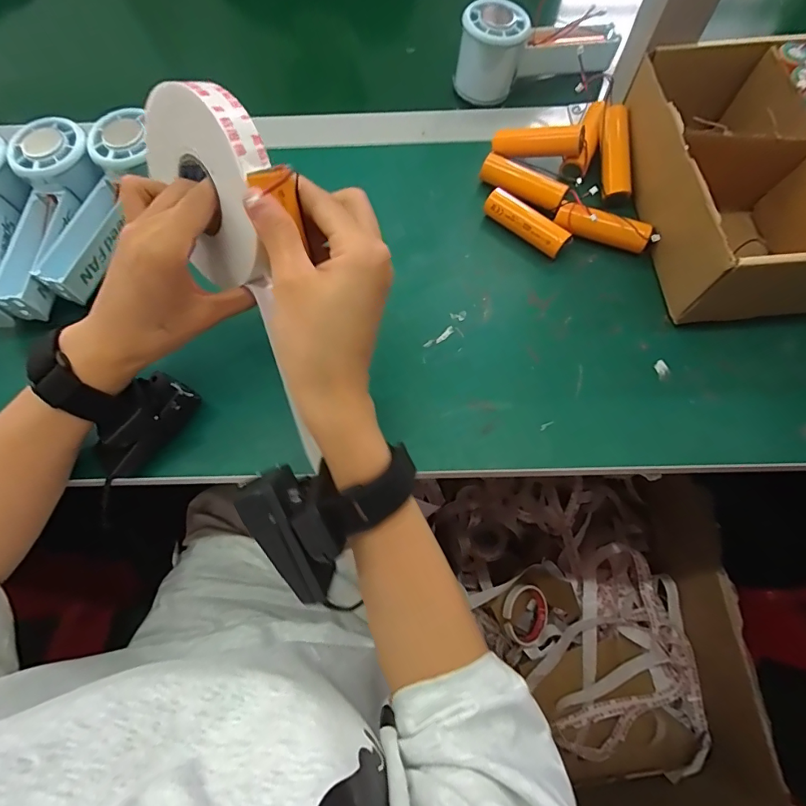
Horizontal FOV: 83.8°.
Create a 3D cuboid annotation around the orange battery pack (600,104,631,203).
[{"bbox_3d":[0.172,-0.202,0.365,0.021,0.014,0.073,-2,92,-1],"label":"orange battery pack"}]

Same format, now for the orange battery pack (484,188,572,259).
[{"bbox_3d":[0.098,-0.142,0.359,0.071,0.024,0.019,39,75,13],"label":"orange battery pack"}]

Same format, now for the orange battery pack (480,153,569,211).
[{"bbox_3d":[0.099,-0.181,0.375,0.070,0.024,0.022,33,74,11],"label":"orange battery pack"}]

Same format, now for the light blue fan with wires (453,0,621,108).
[{"bbox_3d":[0.126,-0.329,0.410,0.159,0.060,0.049,-17,71,-6],"label":"light blue fan with wires"}]

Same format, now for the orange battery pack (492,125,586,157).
[{"bbox_3d":[0.111,-0.216,0.370,0.071,0.019,0.014,8,70,17],"label":"orange battery pack"}]

